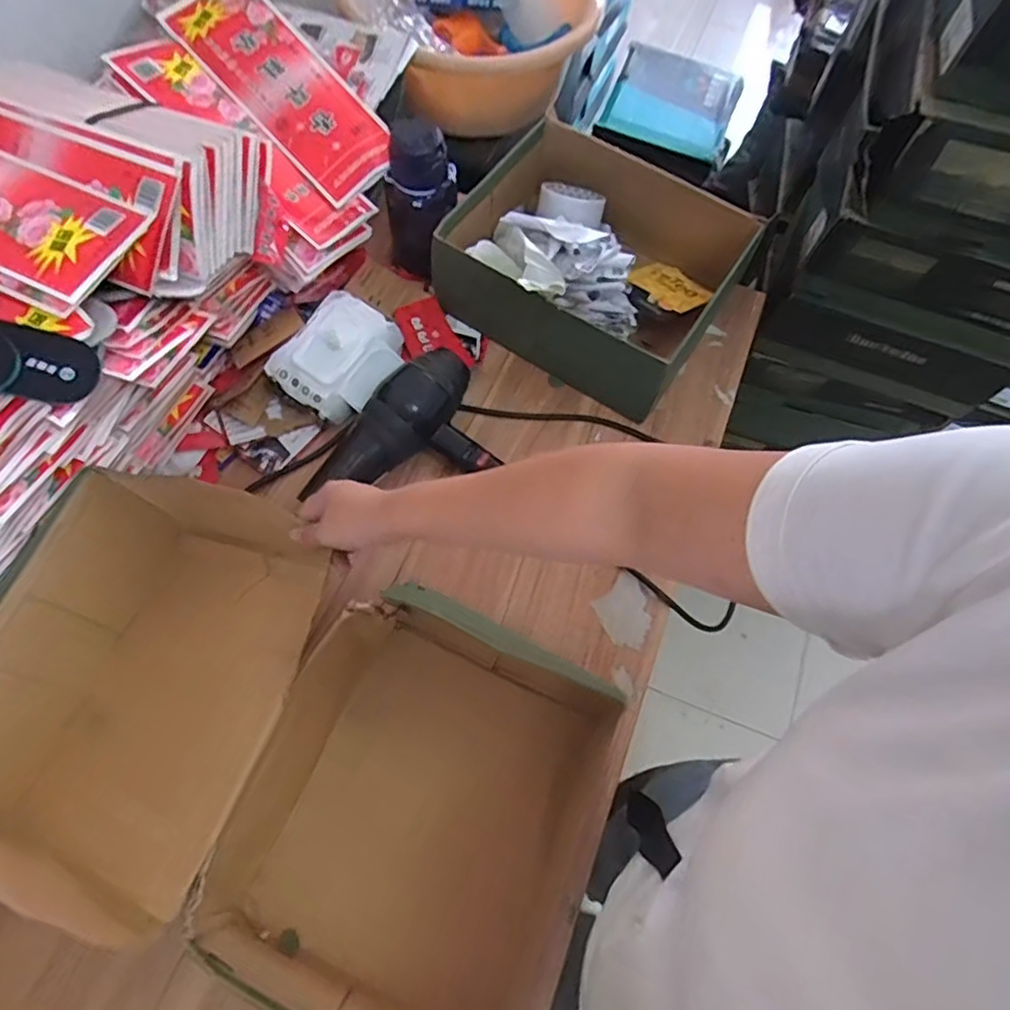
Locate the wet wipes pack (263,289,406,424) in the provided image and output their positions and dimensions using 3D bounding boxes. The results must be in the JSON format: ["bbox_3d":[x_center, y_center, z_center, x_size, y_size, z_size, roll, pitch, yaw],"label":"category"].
[{"bbox_3d":[-0.195,-0.182,0.765,0.114,0.052,0.146,35,69,11],"label":"wet wipes pack"}]

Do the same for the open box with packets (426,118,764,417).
[{"bbox_3d":[0.106,-0.307,0.819,0.335,0.128,0.272,30,68,9],"label":"open box with packets"}]

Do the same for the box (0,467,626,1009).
[{"bbox_3d":[-0.195,0.216,0.591,0.568,0.145,0.339,22,67,6],"label":"box"}]

